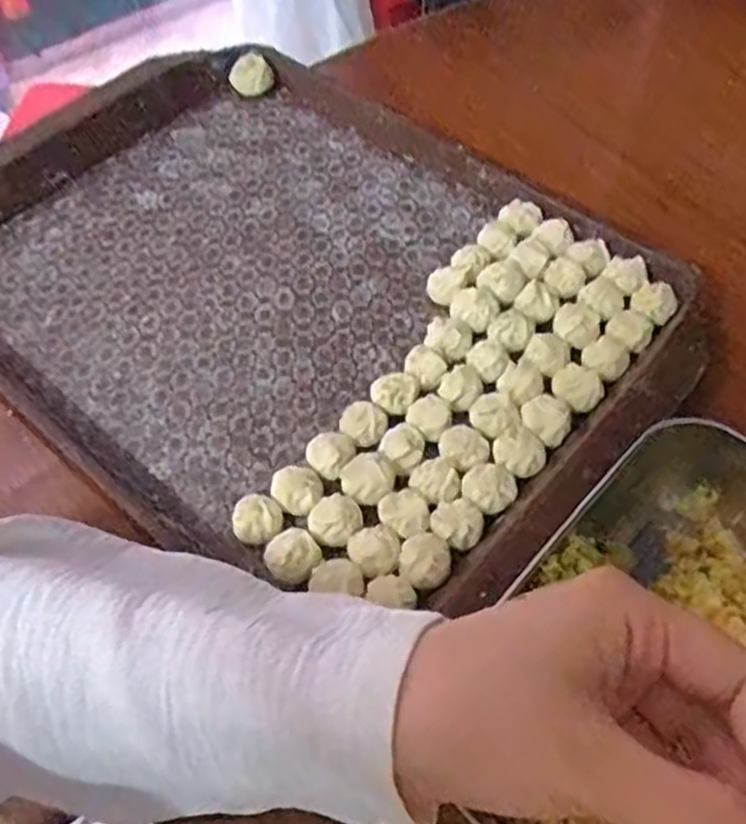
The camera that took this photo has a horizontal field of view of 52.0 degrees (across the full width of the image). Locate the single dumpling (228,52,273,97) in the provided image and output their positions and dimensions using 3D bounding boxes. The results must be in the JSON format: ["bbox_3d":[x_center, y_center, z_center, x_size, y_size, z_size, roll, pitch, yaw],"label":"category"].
[{"bbox_3d":[-0.087,-0.240,0.542,0.029,0.018,0.023,-11,57,-5],"label":"single dumpling"}]

